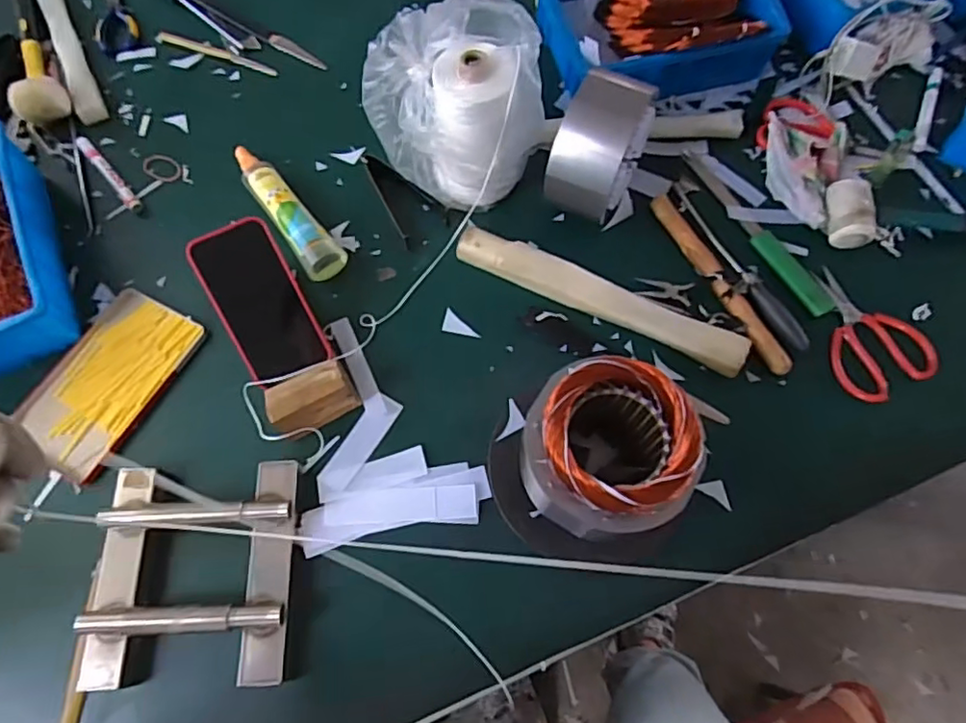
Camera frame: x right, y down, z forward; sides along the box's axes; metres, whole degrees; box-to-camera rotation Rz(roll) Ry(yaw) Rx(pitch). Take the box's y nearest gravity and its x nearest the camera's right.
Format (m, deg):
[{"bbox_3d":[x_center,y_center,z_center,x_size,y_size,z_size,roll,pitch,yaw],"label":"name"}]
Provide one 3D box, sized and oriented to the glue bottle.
[{"bbox_3d":[-0.234,-0.182,0.725,0.045,0.033,0.212,-33,71,-13],"label":"glue bottle"}]

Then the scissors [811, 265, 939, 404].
[{"bbox_3d":[0.415,-0.039,0.663,0.098,0.018,0.154,-21,69,-9],"label":"scissors"}]

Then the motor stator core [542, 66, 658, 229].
[{"bbox_3d":[0.126,-0.232,0.653,0.085,0.123,0.127,23,69,9],"label":"motor stator core"}]

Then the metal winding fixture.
[{"bbox_3d":[-0.270,0.193,0.565,0.179,0.047,0.193,-2,67,-1],"label":"metal winding fixture"}]

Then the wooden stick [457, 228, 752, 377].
[{"bbox_3d":[0.127,-0.072,0.676,0.333,0.039,0.041,25,69,10],"label":"wooden stick"}]

